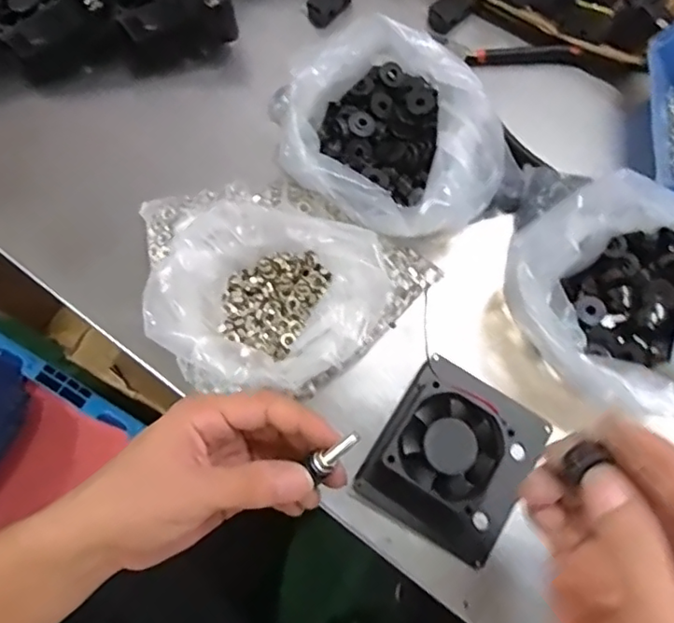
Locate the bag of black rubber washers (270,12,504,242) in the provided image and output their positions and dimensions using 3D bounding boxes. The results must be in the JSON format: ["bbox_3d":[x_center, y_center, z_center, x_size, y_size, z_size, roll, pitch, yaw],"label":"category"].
[{"bbox_3d":[0.038,-0.111,0.379,0.120,0.072,0.136,-43,75,-11],"label":"bag of black rubber washers"}]

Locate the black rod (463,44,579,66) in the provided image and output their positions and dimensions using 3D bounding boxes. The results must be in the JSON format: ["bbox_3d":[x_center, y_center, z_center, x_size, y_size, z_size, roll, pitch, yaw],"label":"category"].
[{"bbox_3d":[0.140,-0.195,0.447,0.083,0.014,0.012,-4,71,1],"label":"black rod"}]

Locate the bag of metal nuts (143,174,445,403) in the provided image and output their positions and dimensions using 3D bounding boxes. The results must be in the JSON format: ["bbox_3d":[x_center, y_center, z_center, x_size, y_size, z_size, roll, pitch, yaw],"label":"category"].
[{"bbox_3d":[-0.029,-0.018,0.360,0.164,0.071,0.118,-41,75,-11],"label":"bag of metal nuts"}]

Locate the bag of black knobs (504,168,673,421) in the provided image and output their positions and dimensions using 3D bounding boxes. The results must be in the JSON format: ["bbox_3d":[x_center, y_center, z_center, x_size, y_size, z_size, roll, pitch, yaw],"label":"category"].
[{"bbox_3d":[0.176,-0.004,0.345,0.133,0.071,0.138,-30,73,-8],"label":"bag of black knobs"}]

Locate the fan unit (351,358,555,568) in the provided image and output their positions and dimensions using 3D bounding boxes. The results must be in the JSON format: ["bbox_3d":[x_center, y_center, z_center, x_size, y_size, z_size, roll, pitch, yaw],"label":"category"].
[{"bbox_3d":[0.071,0.085,0.347,0.087,0.036,0.096,30,75,11],"label":"fan unit"}]

